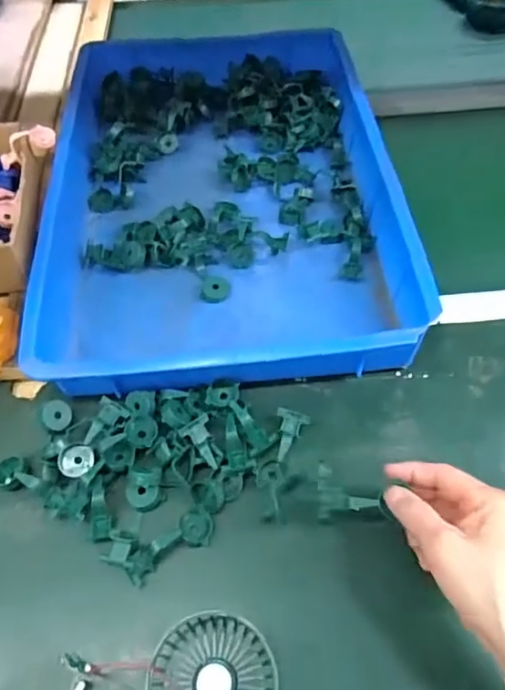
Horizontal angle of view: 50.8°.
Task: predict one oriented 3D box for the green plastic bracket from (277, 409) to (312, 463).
[{"bbox_3d":[0.032,0.081,0.471,0.030,0.017,0.049,14,42,7],"label":"green plastic bracket"}]

